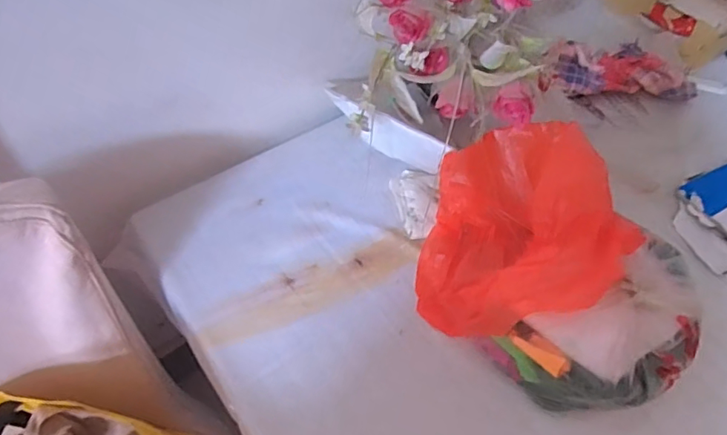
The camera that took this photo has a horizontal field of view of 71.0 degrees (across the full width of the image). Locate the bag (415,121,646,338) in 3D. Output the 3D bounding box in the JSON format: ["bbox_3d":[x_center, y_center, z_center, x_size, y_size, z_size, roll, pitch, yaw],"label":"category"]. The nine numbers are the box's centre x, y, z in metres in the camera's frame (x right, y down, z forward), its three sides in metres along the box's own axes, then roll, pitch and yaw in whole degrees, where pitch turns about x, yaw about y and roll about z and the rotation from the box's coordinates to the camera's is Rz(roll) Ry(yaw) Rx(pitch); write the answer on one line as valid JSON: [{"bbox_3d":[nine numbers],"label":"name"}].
[{"bbox_3d":[0.203,0.016,0.650,0.220,0.185,0.243,13,59,3],"label":"bag"}]

